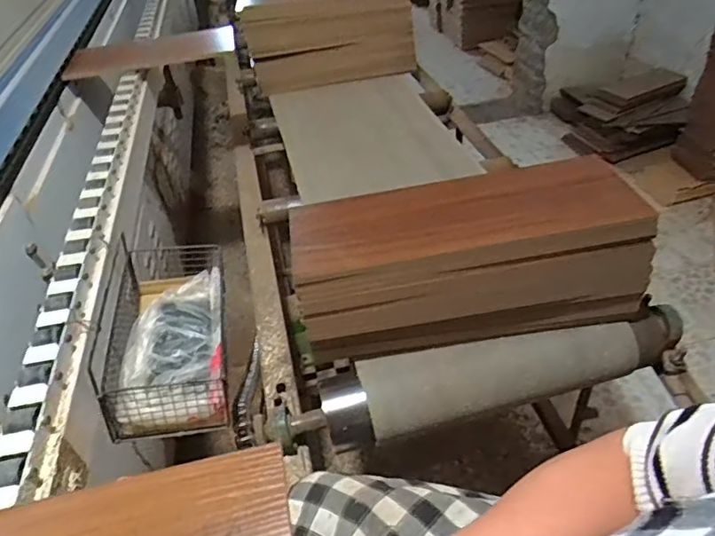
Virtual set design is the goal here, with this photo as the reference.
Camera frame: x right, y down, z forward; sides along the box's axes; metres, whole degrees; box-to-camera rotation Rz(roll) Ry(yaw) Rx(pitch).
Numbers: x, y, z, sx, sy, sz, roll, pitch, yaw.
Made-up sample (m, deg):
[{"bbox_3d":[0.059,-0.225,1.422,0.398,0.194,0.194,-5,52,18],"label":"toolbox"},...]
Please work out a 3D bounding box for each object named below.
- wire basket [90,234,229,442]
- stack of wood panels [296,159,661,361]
[{"bbox_3d":[-0.251,0.076,0.681,0.150,0.103,0.256,-11,42,-7],"label":"wire basket"},{"bbox_3d":[0.139,-0.022,0.766,0.482,0.166,0.194,-8,41,-4],"label":"stack of wood panels"}]

